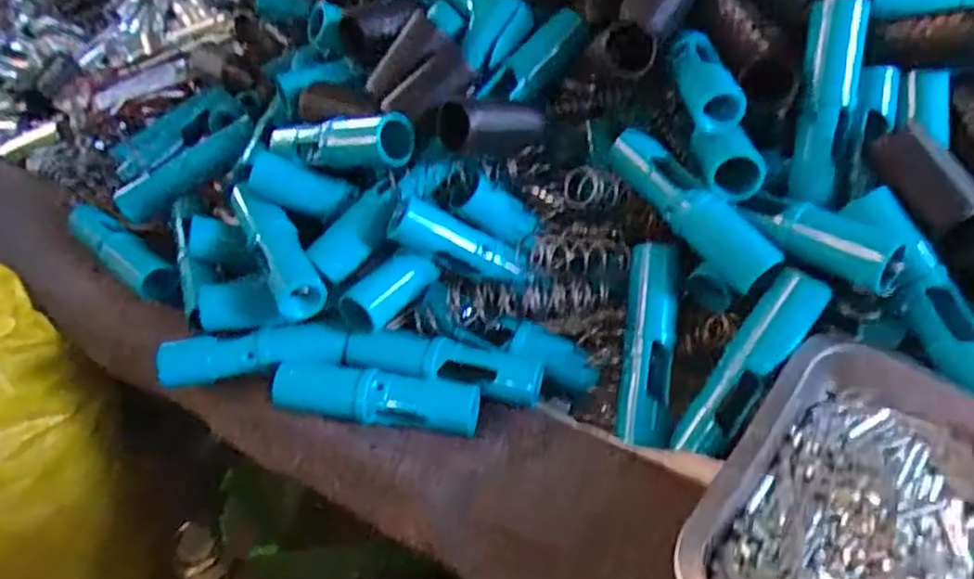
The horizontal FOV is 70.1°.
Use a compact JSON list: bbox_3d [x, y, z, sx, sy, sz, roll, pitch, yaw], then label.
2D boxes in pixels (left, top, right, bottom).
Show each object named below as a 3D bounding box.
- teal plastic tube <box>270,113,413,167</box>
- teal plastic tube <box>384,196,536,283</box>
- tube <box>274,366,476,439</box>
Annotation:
[{"bbox_3d":[-0.096,-0.096,0.451,0.117,0.028,0.027,8,46,39],"label":"teal plastic tube"},{"bbox_3d":[-0.016,-0.026,0.422,0.087,0.023,0.030,23,47,-13],"label":"teal plastic tube"},{"bbox_3d":[-0.066,0.062,0.401,0.122,0.022,0.026,4,48,10],"label":"tube"}]

